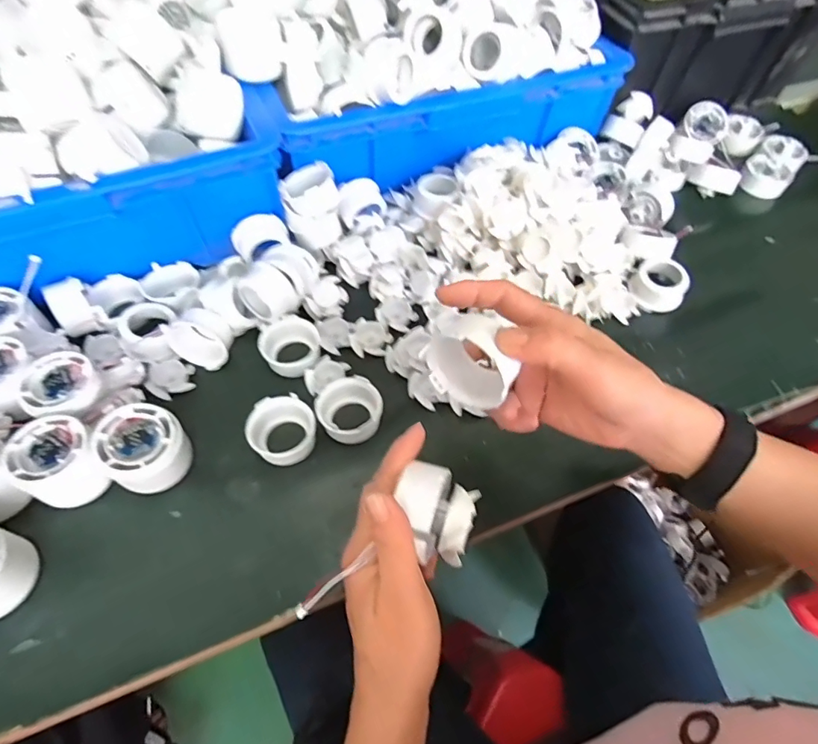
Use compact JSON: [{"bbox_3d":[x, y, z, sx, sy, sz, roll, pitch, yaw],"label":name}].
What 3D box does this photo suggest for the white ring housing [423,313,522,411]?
[{"bbox_3d":[0.035,-0.007,0.276,0.056,0.058,0.024,29,61,14],"label":"white ring housing"}]

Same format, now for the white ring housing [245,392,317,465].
[{"bbox_3d":[-0.107,0.049,0.404,0.054,0.025,0.052,1,58,-2],"label":"white ring housing"}]

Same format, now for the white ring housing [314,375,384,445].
[{"bbox_3d":[-0.050,0.034,0.416,0.056,0.024,0.053,1,58,-2],"label":"white ring housing"}]

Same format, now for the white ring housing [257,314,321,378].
[{"bbox_3d":[-0.111,-0.024,0.452,0.054,0.021,0.057,1,58,-2],"label":"white ring housing"}]

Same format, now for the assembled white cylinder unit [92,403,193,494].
[{"bbox_3d":[-0.200,0.062,0.370,0.056,0.053,0.061,1,58,-2],"label":"assembled white cylinder unit"}]

